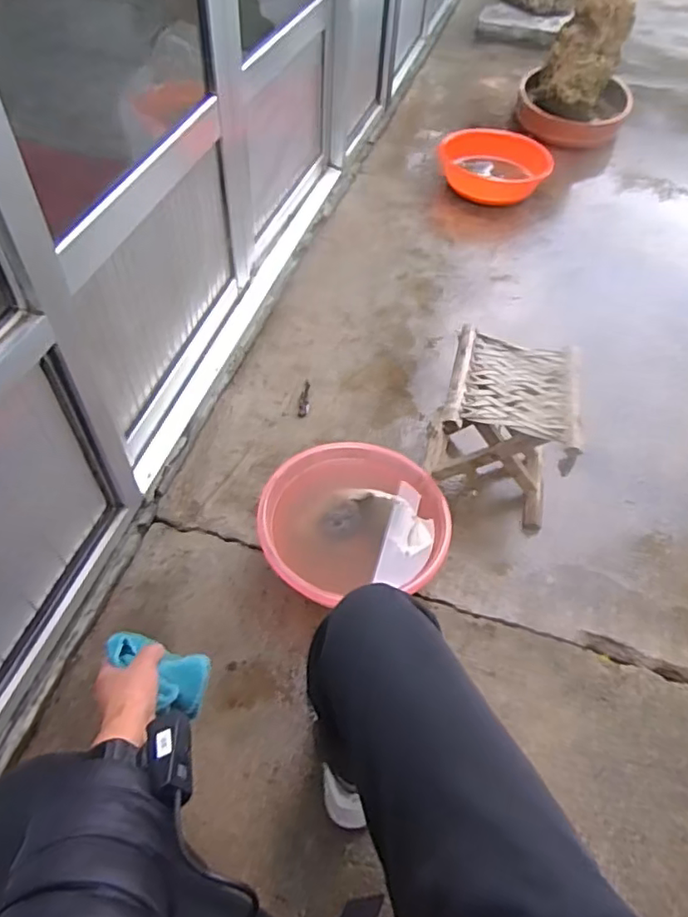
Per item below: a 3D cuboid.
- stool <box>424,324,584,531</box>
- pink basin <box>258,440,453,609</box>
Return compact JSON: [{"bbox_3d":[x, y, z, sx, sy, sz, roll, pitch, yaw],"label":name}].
[{"bbox_3d":[0.303,-0.061,1.172,0.250,0.249,0.263,14,54,8],"label":"stool"},{"bbox_3d":[0.019,0.120,1.093,0.321,0.129,0.304,1,54,-2],"label":"pink basin"}]

